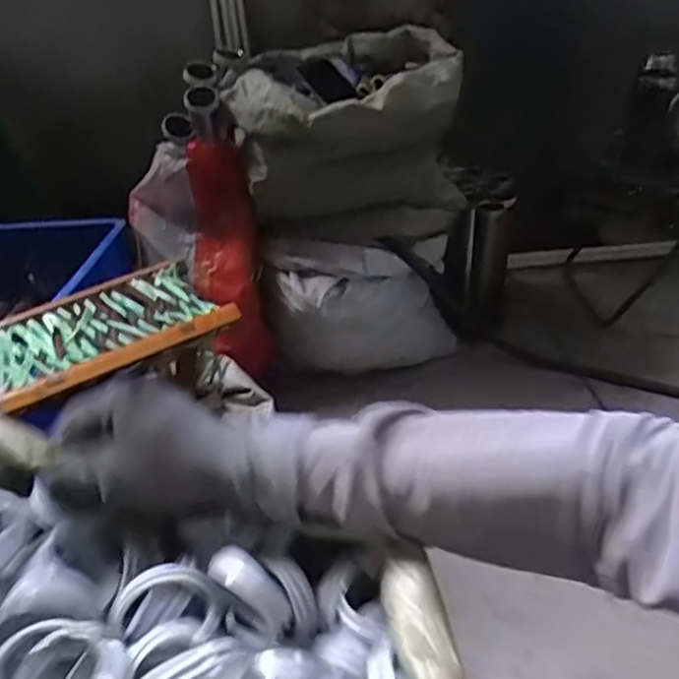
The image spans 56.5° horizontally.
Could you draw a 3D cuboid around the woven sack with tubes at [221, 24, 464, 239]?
[{"bbox_3d":[0.023,-0.427,1.314,0.413,0.329,0.415,-1,33,4],"label":"woven sack with tubes"}]

